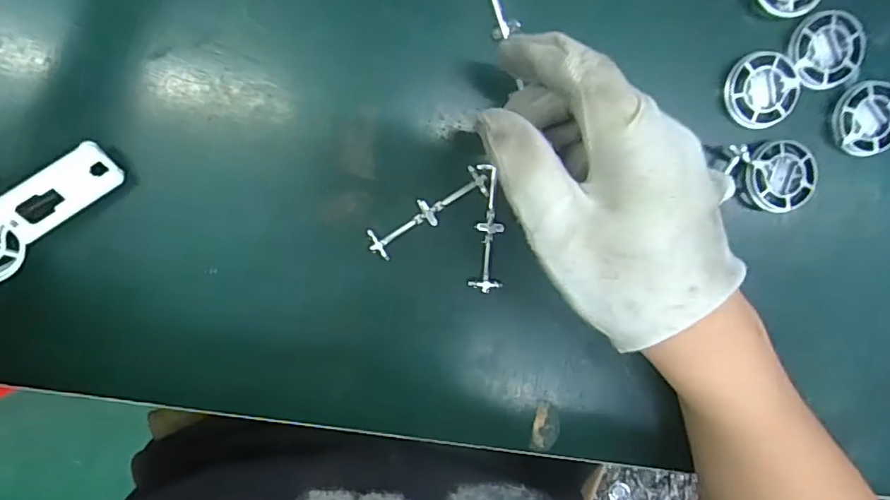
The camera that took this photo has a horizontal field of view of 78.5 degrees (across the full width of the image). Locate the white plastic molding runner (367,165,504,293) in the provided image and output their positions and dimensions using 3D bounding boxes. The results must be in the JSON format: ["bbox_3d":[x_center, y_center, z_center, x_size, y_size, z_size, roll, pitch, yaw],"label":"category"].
[{"bbox_3d":[0.006,-0.002,0.298,0.074,0.004,0.063,-34,98,0],"label":"white plastic molding runner"}]

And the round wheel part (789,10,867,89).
[{"bbox_3d":[0.208,-0.108,0.294,0.037,0.008,0.040,-1,97,-4],"label":"round wheel part"}]

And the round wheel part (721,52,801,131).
[{"bbox_3d":[0.175,-0.088,0.298,0.040,0.008,0.040,-1,97,-4],"label":"round wheel part"}]

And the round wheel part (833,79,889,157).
[{"bbox_3d":[0.239,-0.075,0.307,0.037,0.012,0.039,-1,97,-4],"label":"round wheel part"}]

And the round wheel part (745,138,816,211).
[{"bbox_3d":[0.186,-0.041,0.303,0.036,0.013,0.038,-1,97,-4],"label":"round wheel part"}]

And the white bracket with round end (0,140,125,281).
[{"bbox_3d":[-0.207,-0.020,0.264,0.093,0.015,0.039,-40,121,-1],"label":"white bracket with round end"}]

